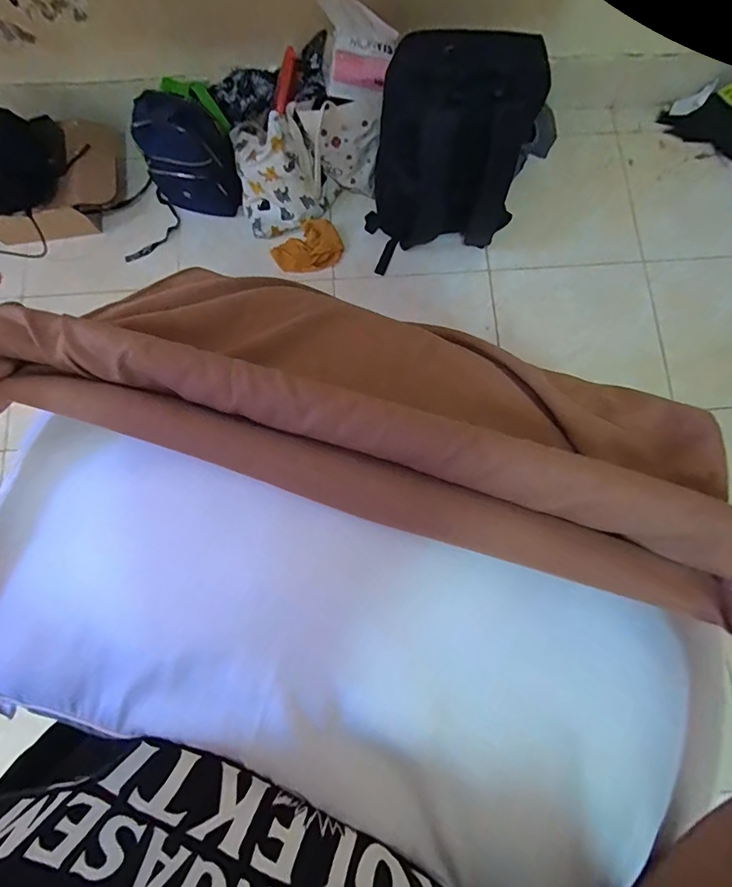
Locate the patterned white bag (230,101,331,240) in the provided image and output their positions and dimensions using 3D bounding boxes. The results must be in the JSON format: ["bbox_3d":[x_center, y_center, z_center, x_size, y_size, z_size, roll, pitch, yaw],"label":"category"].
[{"bbox_3d":[-0.196,-0.633,1.045,0.213,0.217,0.187,3,78,1],"label":"patterned white bag"}]

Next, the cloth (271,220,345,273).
[{"bbox_3d":[-0.145,-0.485,1.118,0.160,0.031,0.116,-33,80,-6],"label":"cloth"}]

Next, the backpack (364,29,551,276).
[{"bbox_3d":[0.165,-0.570,0.932,0.292,0.401,0.158,7,78,2],"label":"backpack"}]

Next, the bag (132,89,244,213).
[{"bbox_3d":[-0.398,-0.650,1.018,0.198,0.219,0.109,17,79,4],"label":"bag"}]

